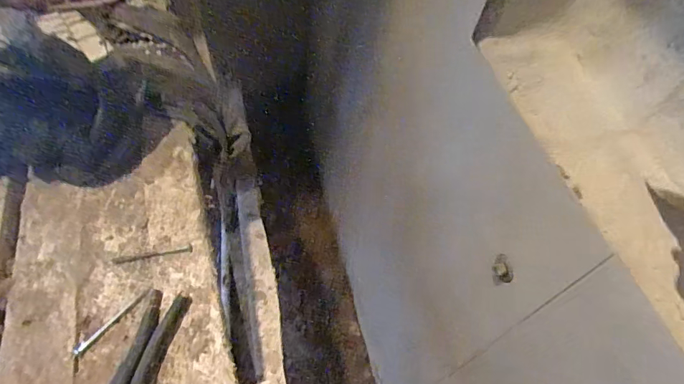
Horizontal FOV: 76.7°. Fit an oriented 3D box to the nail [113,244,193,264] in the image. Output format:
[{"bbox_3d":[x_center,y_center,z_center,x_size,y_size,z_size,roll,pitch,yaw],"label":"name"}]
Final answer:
[{"bbox_3d":[-0.185,0.060,0.421,0.075,0.004,0.008,-5,56,-12],"label":"nail"}]

